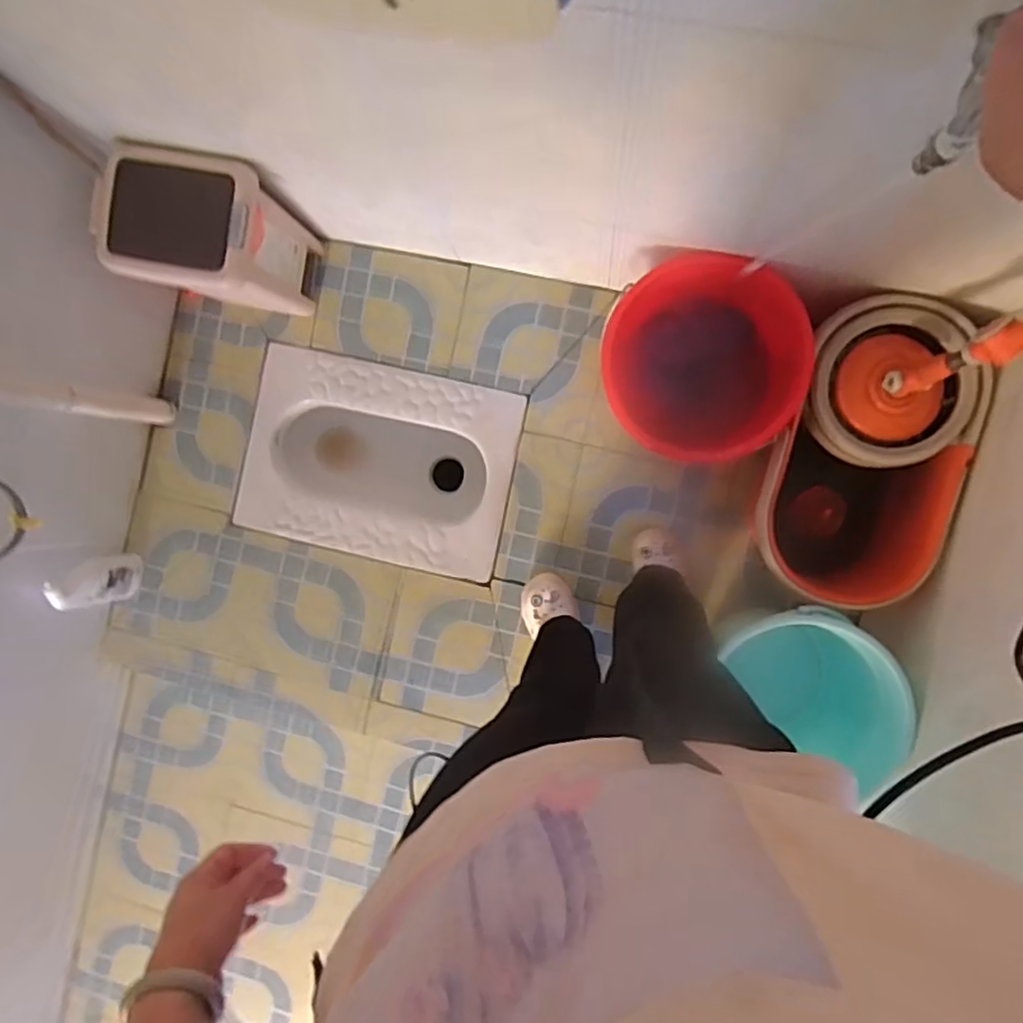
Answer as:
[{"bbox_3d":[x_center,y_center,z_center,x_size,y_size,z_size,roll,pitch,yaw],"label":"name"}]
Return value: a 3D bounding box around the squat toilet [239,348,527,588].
[{"bbox_3d":[-0.293,-0.117,1.586,0.613,0.245,0.421,12,93,6],"label":"squat toilet"}]

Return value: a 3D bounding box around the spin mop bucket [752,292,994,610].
[{"bbox_3d":[0.578,-0.084,1.130,0.321,0.270,0.499,6,93,7],"label":"spin mop bucket"}]

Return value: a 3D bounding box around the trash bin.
[{"bbox_3d":[-0.552,-0.505,1.300,0.274,0.391,0.218,10,93,7],"label":"trash bin"}]

